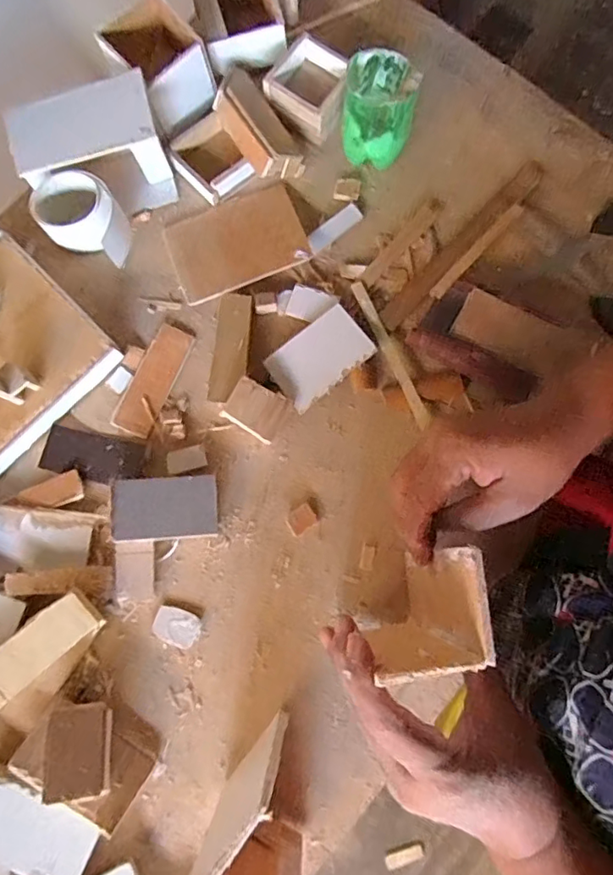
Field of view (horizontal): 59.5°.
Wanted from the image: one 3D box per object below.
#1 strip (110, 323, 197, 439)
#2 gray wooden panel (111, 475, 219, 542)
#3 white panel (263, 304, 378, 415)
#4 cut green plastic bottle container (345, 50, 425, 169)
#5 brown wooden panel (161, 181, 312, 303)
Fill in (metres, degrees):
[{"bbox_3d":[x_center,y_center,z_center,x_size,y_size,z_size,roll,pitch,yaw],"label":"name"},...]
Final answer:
[{"bbox_3d":[-0.123,-0.047,0.433,0.033,0.006,0.092,23,82,6],"label":"strip"},{"bbox_3d":[-0.103,0.051,0.393,0.073,0.005,0.045,0,83,-17],"label":"gray wooden panel"},{"bbox_3d":[0.010,-0.064,0.424,0.076,0.004,0.049,-41,86,1],"label":"white panel"},{"bbox_3d":[0.057,-0.261,0.432,0.055,0.078,0.058,4,79,1],"label":"cut green plastic bottle container"},{"bbox_3d":[-0.059,-0.164,0.451,0.110,0.004,0.091,-19,68,1],"label":"brown wooden panel"}]

